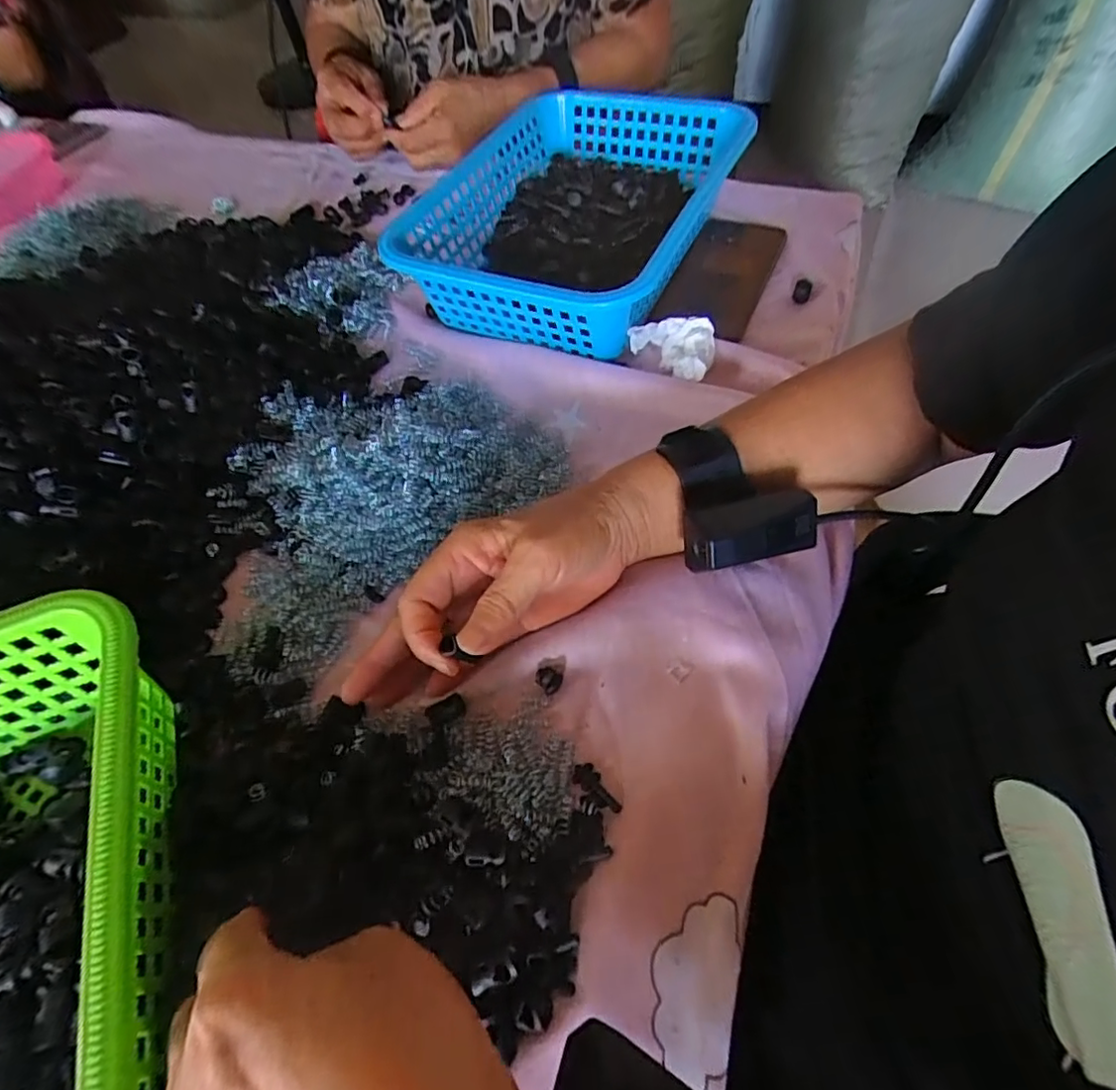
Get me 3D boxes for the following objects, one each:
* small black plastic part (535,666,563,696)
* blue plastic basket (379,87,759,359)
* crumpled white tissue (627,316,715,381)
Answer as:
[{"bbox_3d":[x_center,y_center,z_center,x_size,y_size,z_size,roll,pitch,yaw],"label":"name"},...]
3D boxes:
[{"bbox_3d":[-0.005,0.074,0.310,0.015,0.004,0.013,29,65,23],"label":"small black plastic part"},{"bbox_3d":[0.020,-0.282,0.480,0.218,0.086,0.304,20,62,18],"label":"blue plastic basket"},{"bbox_3d":[0.084,-0.148,0.417,0.060,0.023,0.048,16,61,16],"label":"crumpled white tissue"}]

